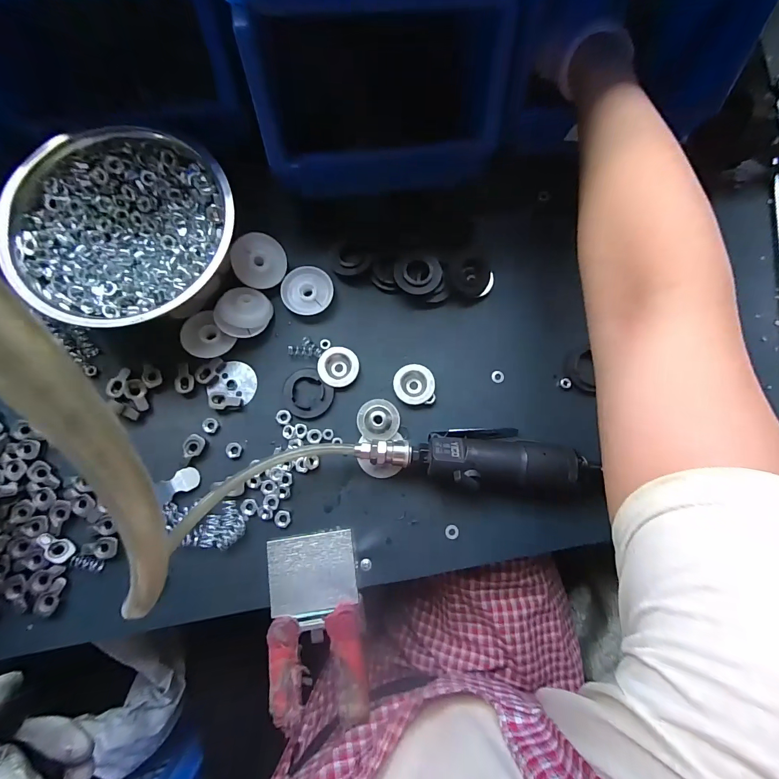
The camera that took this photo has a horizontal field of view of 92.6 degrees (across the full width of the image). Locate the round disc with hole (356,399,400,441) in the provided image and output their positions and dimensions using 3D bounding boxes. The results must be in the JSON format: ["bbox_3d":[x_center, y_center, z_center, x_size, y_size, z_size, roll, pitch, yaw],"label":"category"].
[{"bbox_3d":[-0.011,0.028,0.347,0.038,0.009,0.037,0,80,-2],"label":"round disc with hole"}]

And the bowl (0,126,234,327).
[{"bbox_3d":[-0.226,-0.138,0.325,0.171,0.062,0.171,0,80,-2],"label":"bowl"}]

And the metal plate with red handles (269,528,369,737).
[{"bbox_3d":[-0.061,0.189,0.302,0.075,0.017,0.133,-8,62,-4],"label":"metal plate with red handles"}]

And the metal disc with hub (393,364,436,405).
[{"bbox_3d":[0.024,-0.005,0.358,0.038,0.011,0.038,0,80,-2],"label":"metal disc with hub"}]

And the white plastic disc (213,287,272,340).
[{"bbox_3d":[-0.139,-0.074,0.354,0.046,0.013,0.048,0,86,-4],"label":"white plastic disc"}]

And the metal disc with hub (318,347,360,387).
[{"bbox_3d":[-0.049,-0.022,0.357,0.038,0.008,0.038,0,80,-2],"label":"metal disc with hub"}]

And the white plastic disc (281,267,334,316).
[{"bbox_3d":[-0.081,-0.098,0.365,0.048,0.004,0.047,0,86,-4],"label":"white plastic disc"}]

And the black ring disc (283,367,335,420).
[{"bbox_3d":[-0.078,0.004,0.354,0.043,0.007,0.048,-42,84,-8],"label":"black ring disc"}]

